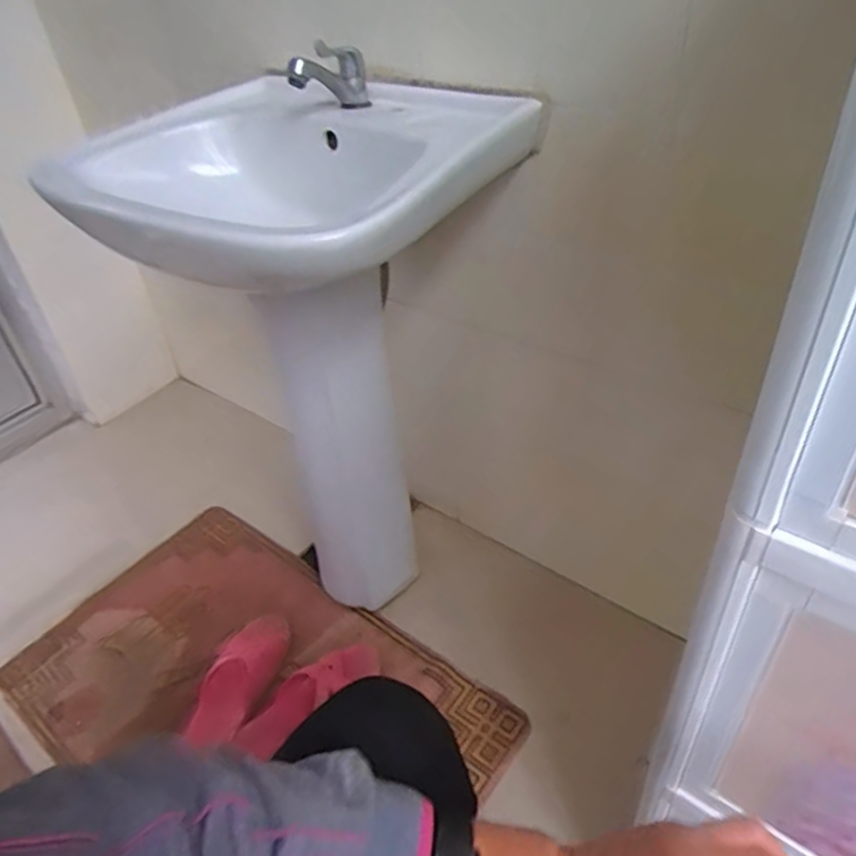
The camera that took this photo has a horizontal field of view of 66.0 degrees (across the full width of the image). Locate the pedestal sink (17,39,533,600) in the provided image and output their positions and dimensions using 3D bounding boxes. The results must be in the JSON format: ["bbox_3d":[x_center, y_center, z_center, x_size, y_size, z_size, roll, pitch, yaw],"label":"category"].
[{"bbox_3d":[-0.127,-0.041,0.843,0.402,0.716,0.343,22,47,30],"label":"pedestal sink"}]

